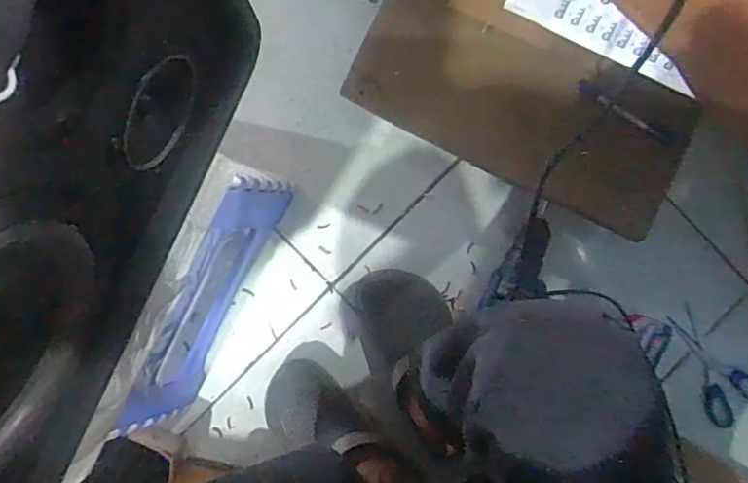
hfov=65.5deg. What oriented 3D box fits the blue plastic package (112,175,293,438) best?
[{"bbox_3d":[-0.176,0.067,0.633,0.028,0.243,0.292,25,90,-3],"label":"blue plastic package"}]

